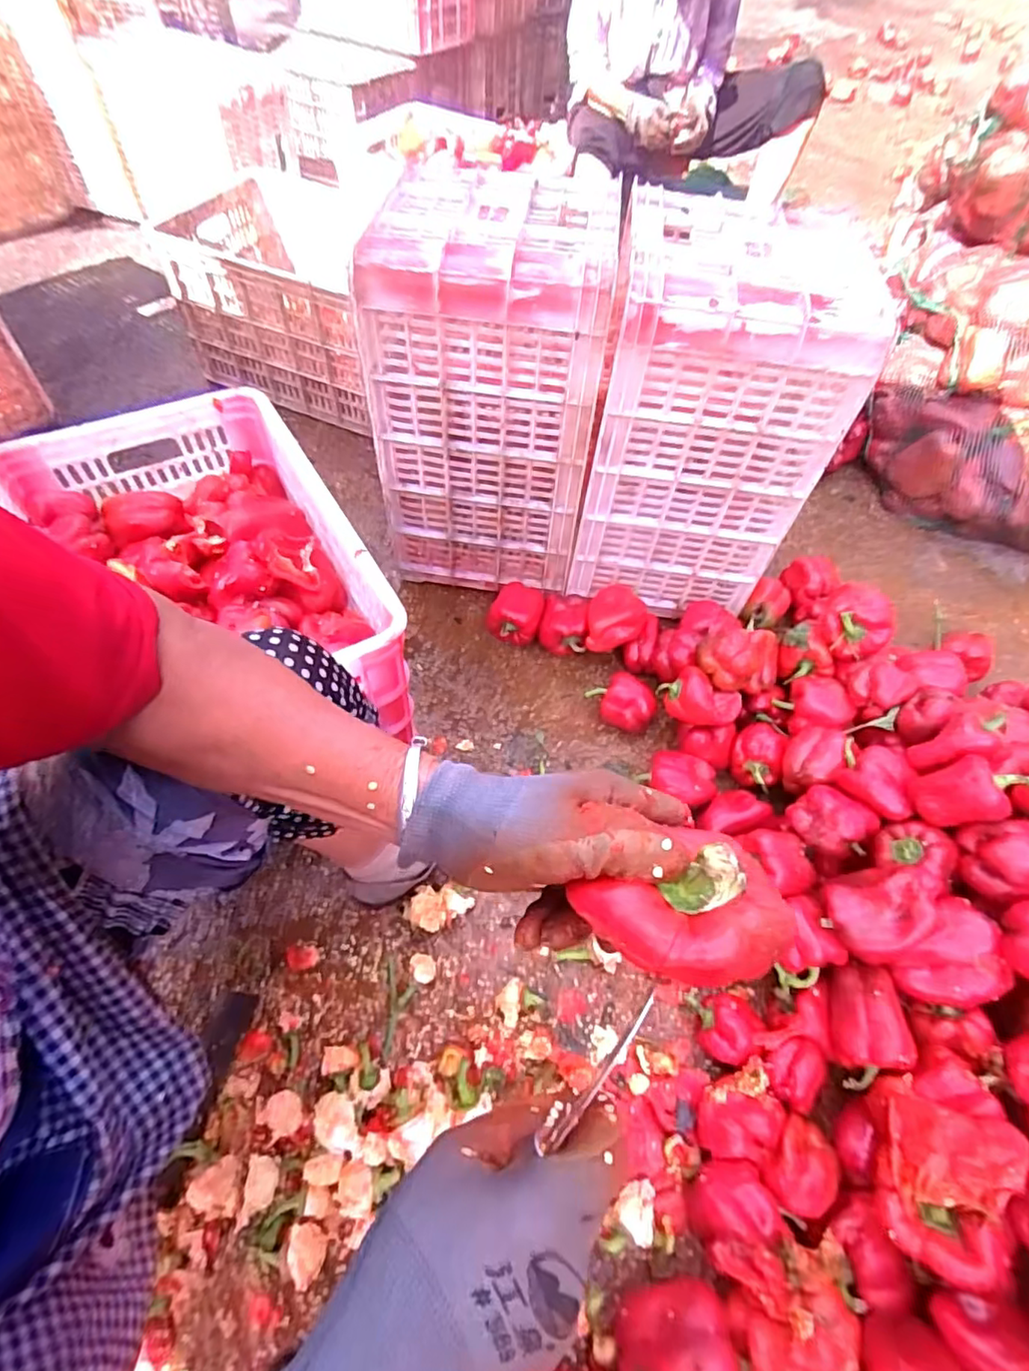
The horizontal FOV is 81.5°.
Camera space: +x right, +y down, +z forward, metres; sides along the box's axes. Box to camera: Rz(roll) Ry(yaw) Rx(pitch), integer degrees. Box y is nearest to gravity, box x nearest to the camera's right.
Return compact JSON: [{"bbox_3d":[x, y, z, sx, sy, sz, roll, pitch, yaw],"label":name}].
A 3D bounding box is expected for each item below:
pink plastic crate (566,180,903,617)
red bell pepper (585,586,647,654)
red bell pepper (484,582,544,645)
[{"bbox_3d":[0.265,-0.382,0.873,0.287,0.436,0.299,8,57,2],"label":"pink plastic crate"},{"bbox_3d":[0.159,-0.106,0.929,0.086,0.070,0.096,18,57,8],"label":"red bell pepper"},{"bbox_3d":[0.002,-0.121,0.987,0.086,0.072,0.091,9,57,2],"label":"red bell pepper"}]

